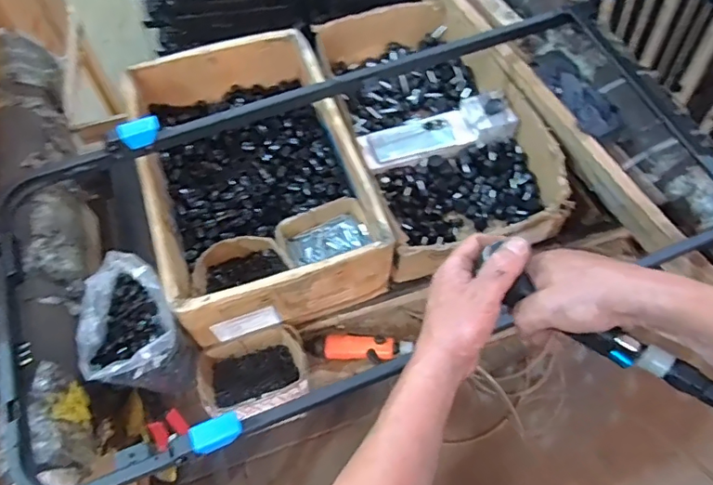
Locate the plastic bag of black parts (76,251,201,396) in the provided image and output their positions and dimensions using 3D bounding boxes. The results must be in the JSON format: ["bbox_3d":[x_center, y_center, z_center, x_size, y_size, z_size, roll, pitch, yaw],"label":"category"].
[{"bbox_3d":[-0.346,0.132,0.812,0.142,0.120,0.189,-31,65,-15],"label":"plastic bag of black parts"}]

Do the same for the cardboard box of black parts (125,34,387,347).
[{"bbox_3d":[-0.187,-0.130,0.958,0.367,0.150,0.550,-18,62,-9],"label":"cardboard box of black parts"}]

